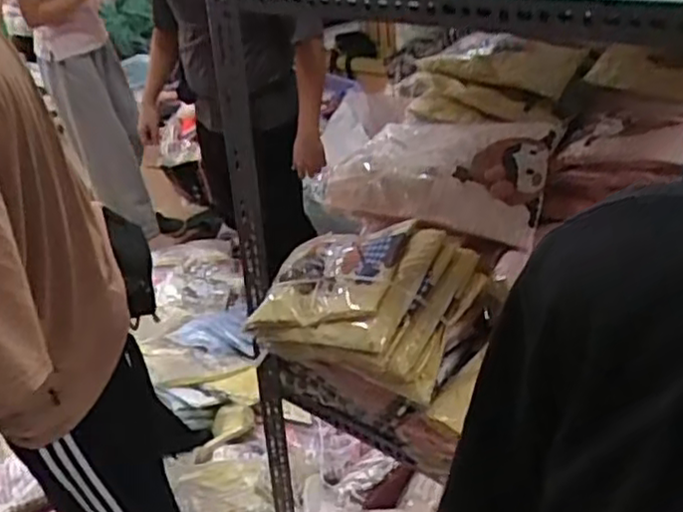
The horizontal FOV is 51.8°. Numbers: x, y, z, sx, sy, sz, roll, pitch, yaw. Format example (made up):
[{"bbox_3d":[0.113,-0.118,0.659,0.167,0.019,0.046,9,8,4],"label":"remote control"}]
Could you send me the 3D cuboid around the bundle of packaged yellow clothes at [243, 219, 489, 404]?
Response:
[{"bbox_3d":[0.037,0.061,0.968,0.272,0.140,0.222,12,59,40],"label":"bundle of packaged yellow clothes"}]

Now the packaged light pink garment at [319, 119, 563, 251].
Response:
[{"bbox_3d":[0.143,-0.134,1.060,0.326,0.059,0.229,10,56,20],"label":"packaged light pink garment"}]

